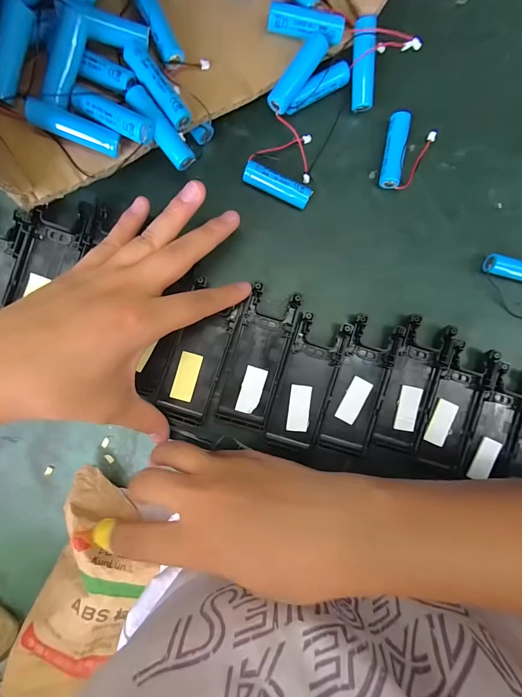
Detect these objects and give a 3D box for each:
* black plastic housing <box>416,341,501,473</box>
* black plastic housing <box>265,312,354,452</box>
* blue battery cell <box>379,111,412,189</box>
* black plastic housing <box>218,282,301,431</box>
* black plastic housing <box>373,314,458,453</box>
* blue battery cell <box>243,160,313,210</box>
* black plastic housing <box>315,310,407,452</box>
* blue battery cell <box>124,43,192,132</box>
[{"bbox_3d":[0.150,0.045,0.244,0.040,0.011,0.095,16,92,-5],"label":"black plastic housing"},{"bbox_3d":[0.035,0.027,0.235,0.037,0.009,0.098,17,91,-5],"label":"black plastic housing"},{"bbox_3d":[0.097,-0.144,0.233,0.014,0.013,0.050,8,92,-5],"label":"blue battery cell"},{"bbox_3d":[-0.001,0.006,0.232,0.037,0.010,0.098,17,90,-4],"label":"black plastic housing"},{"bbox_3d":[0.114,0.027,0.240,0.038,0.010,0.097,17,91,-5],"label":"black plastic housing"},{"bbox_3d":[0.011,-0.115,0.228,0.049,0.015,0.014,23,91,-5],"label":"blue battery cell"},{"bbox_3d":[0.075,0.029,0.238,0.037,0.008,0.100,17,91,-5],"label":"black plastic housing"},{"bbox_3d":[-0.063,-0.159,0.196,0.014,0.018,0.047,-38,95,-2],"label":"blue battery cell"}]

